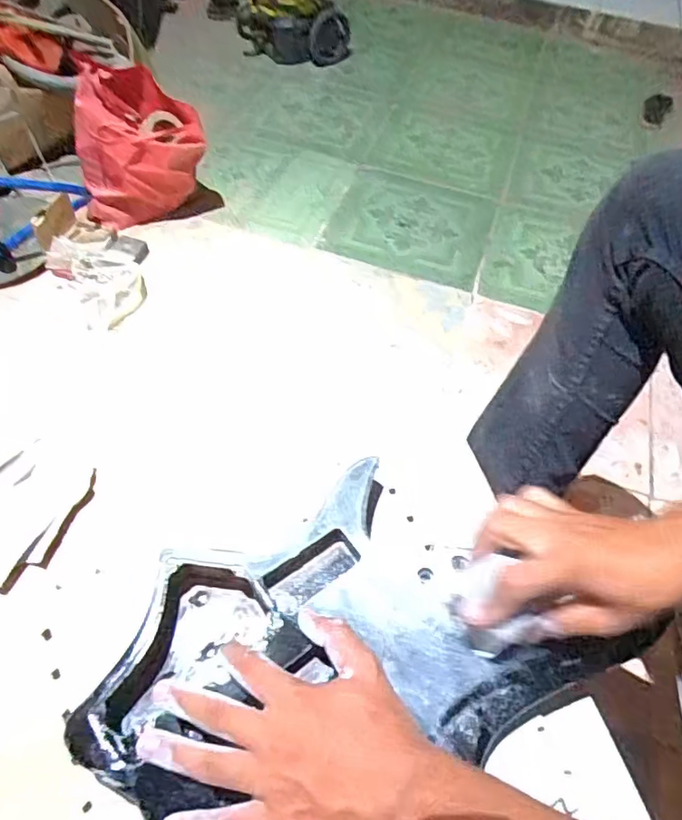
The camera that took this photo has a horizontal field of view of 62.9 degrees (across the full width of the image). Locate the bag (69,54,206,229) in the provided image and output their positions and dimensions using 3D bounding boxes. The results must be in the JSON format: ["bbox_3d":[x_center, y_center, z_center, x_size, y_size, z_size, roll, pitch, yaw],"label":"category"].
[{"bbox_3d":[-0.442,-0.570,1.259,0.273,0.294,0.154,5,55,-1],"label":"bag"}]

